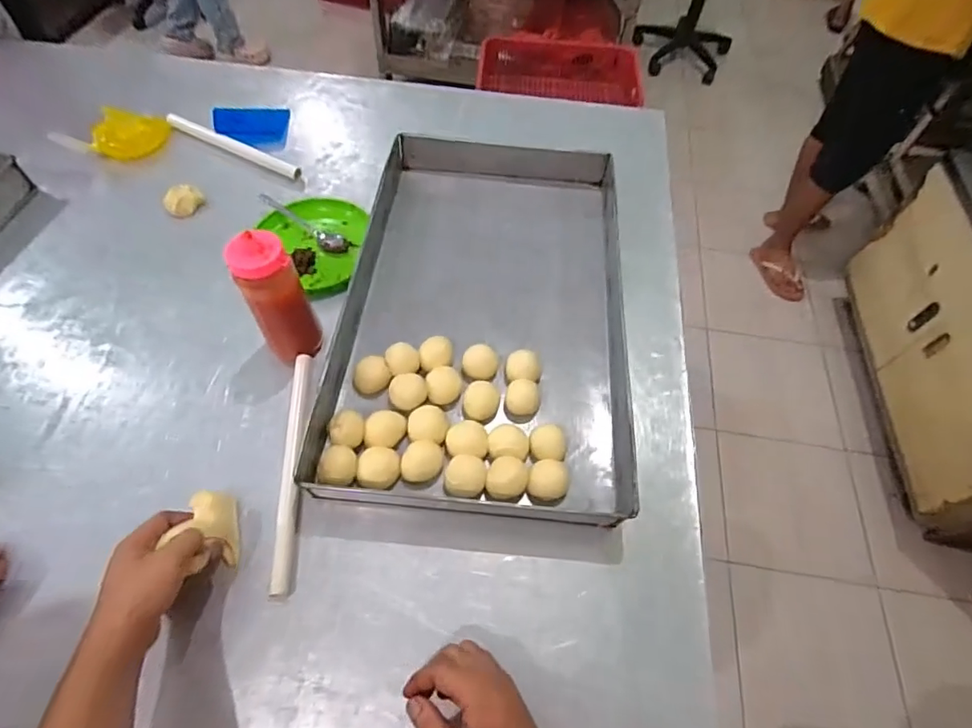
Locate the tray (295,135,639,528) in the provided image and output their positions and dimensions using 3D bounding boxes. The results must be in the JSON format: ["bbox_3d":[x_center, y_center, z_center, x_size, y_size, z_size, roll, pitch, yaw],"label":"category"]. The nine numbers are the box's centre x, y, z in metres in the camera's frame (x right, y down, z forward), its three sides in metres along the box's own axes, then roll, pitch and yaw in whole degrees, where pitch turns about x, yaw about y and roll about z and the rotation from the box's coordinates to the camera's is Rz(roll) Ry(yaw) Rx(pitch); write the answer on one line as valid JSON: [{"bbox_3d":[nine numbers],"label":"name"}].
[{"bbox_3d":[0.003,-0.108,0.711,0.376,0.055,0.615,5,60,2],"label":"tray"}]

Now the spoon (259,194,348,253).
[{"bbox_3d":[-0.291,-0.227,0.800,0.191,0.023,0.031,36,65,18],"label":"spoon"}]

